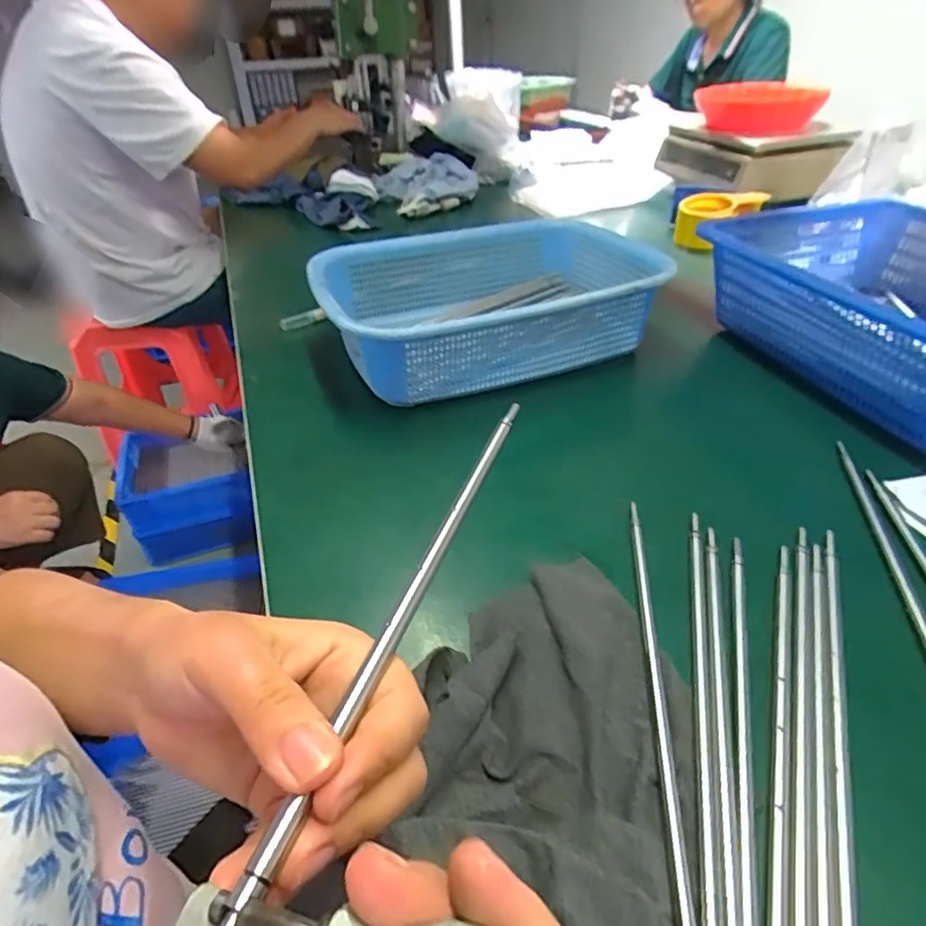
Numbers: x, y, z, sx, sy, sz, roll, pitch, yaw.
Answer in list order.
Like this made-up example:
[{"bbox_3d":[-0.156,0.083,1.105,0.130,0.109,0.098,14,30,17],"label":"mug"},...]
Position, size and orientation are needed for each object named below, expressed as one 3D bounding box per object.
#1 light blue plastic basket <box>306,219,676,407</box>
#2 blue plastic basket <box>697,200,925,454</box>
[{"bbox_3d":[0.019,-0.169,0.611,0.329,0.092,0.229,-14,39,-14],"label":"light blue plastic basket"},{"bbox_3d":[0.420,-0.140,0.537,0.250,0.103,0.350,-16,40,-16],"label":"blue plastic basket"}]

